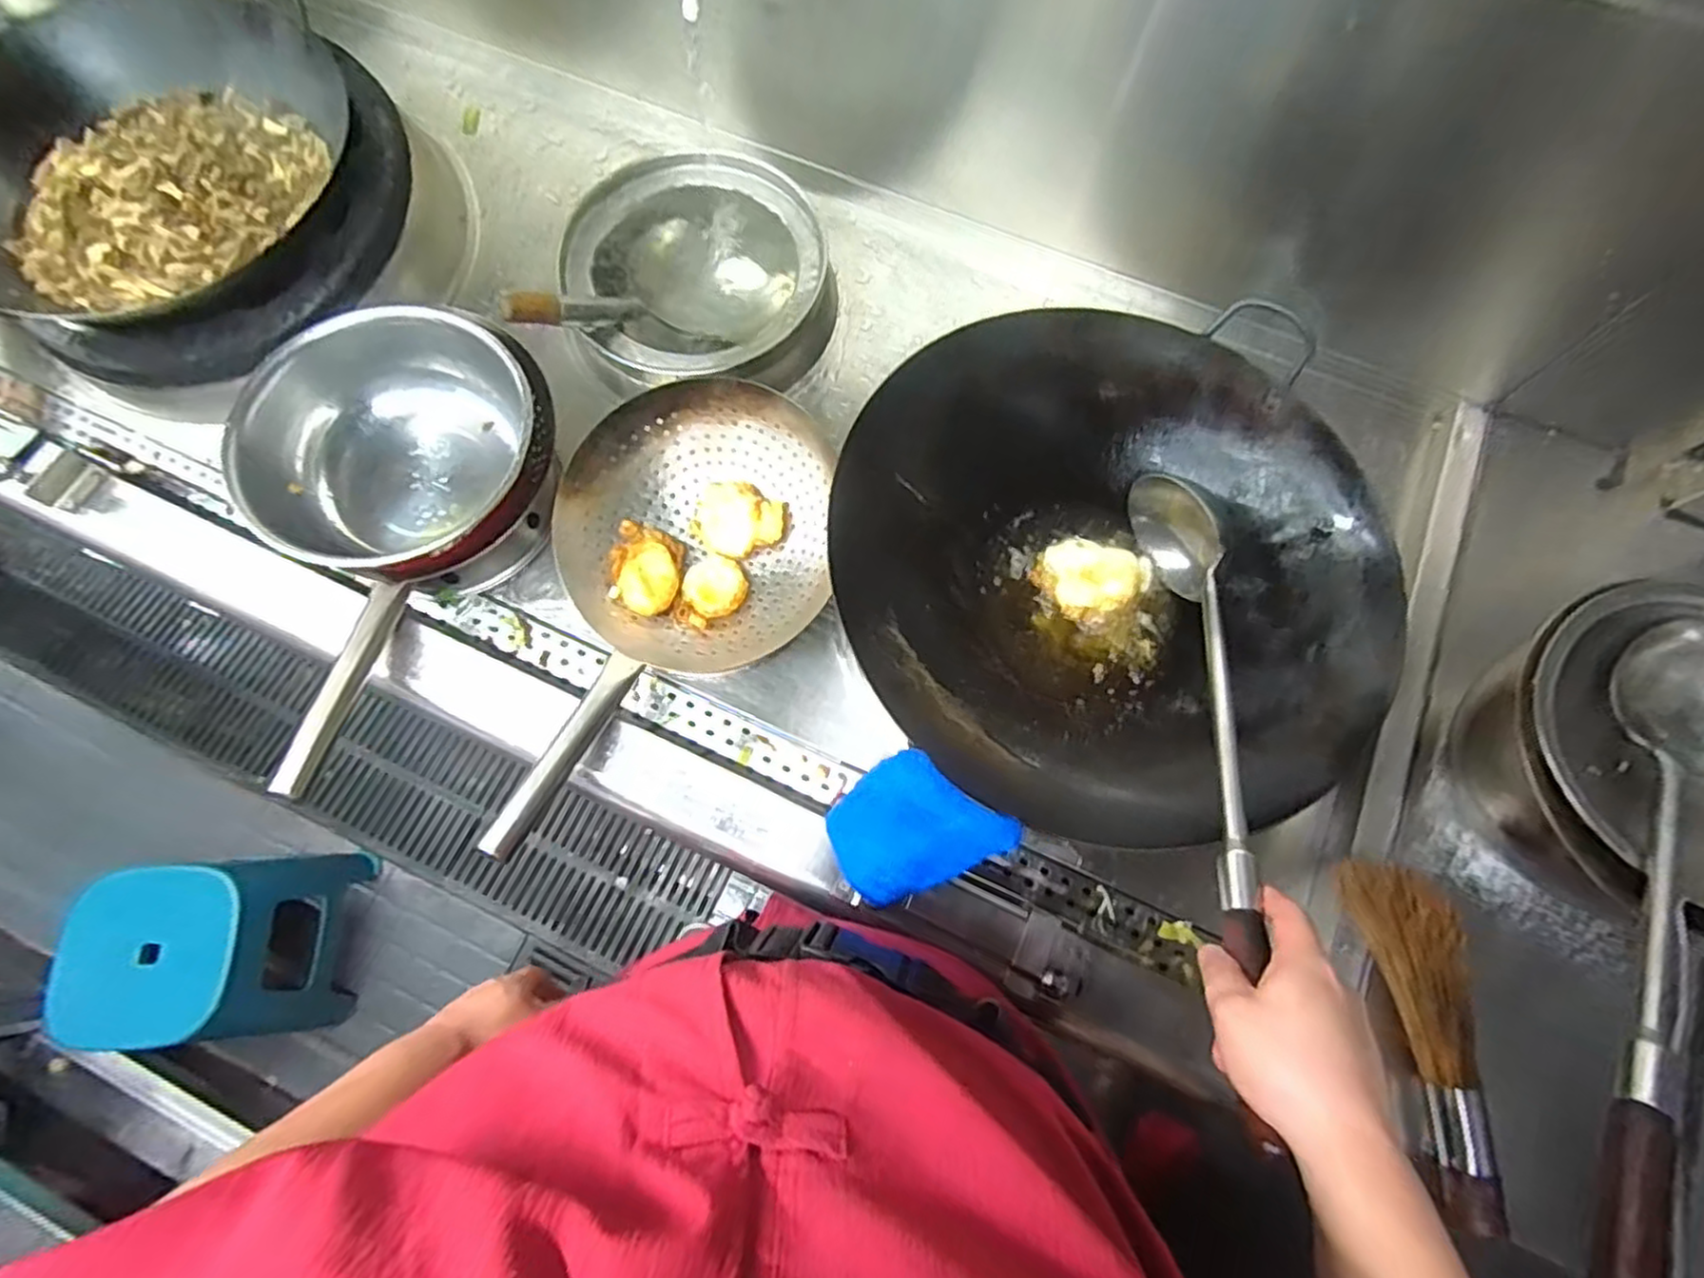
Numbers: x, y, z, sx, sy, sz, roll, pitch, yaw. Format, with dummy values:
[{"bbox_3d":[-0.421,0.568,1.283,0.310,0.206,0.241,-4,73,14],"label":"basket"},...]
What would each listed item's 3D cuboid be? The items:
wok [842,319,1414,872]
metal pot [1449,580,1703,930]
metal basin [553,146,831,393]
[{"bbox_3d":[0.236,-0.056,0.690,0.457,0.167,0.461,-6,71,-4],"label":"wok"},{"bbox_3d":[0.647,0.102,0.604,0.265,0.135,0.253,4,71,0],"label":"metal pot"},{"bbox_3d":[-0.179,-0.427,0.869,0.303,0.101,0.279,0,71,-1],"label":"metal basin"}]

